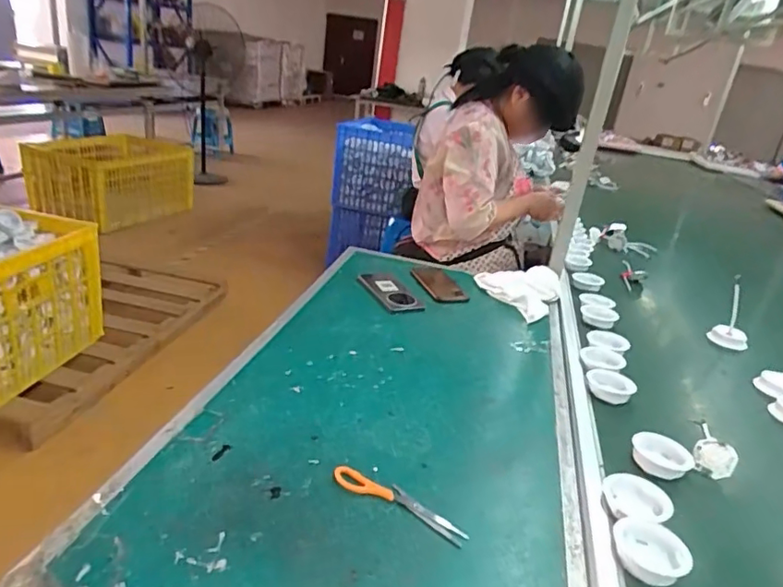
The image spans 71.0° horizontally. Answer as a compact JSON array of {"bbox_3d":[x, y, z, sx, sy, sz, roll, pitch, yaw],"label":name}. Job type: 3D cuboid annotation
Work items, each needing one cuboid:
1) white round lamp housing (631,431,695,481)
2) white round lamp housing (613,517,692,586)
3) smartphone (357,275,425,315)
[{"bbox_3d":[0.344,0.212,0.703,0.072,0.032,0.059,21,28,29],"label":"white round lamp housing"},{"bbox_3d":[0.262,0.265,0.561,0.068,0.037,0.064,6,24,-3],"label":"white round lamp housing"},{"bbox_3d":[-0.001,-0.003,1.120,0.082,0.011,0.186,-6,27,-27],"label":"smartphone"}]

